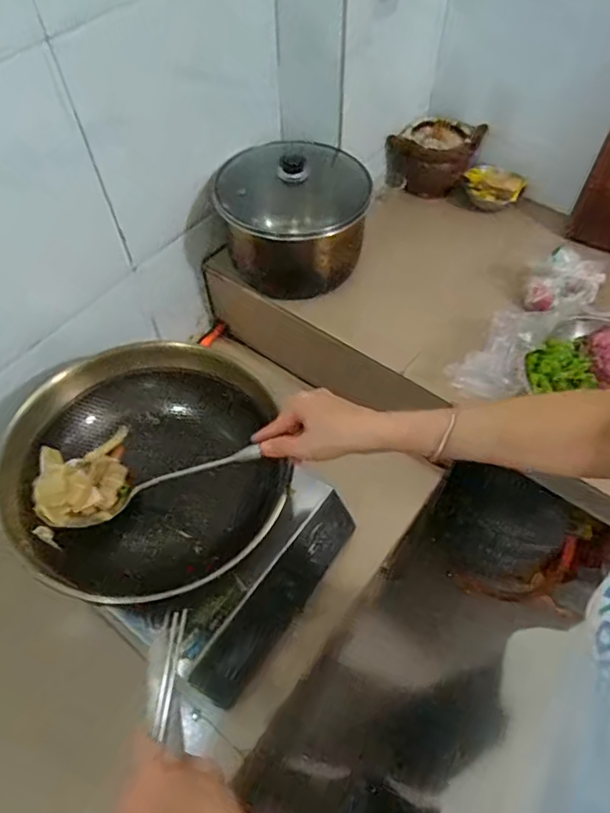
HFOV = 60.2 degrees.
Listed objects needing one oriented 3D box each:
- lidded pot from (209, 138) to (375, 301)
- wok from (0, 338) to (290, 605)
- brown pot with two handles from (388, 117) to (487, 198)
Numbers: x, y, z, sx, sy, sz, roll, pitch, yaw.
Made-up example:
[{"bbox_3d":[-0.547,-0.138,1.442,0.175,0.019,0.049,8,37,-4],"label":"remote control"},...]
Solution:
[{"bbox_3d":[-0.017,-0.295,0.806,0.219,0.158,0.196,-3,57,-2],"label":"lidded pot"},{"bbox_3d":[-0.188,0.070,0.630,0.292,0.108,0.305,0,57,0],"label":"wok"},{"bbox_3d":[0.226,-0.449,0.933,0.141,0.089,0.141,0,57,0],"label":"brown pot with two handles"}]

